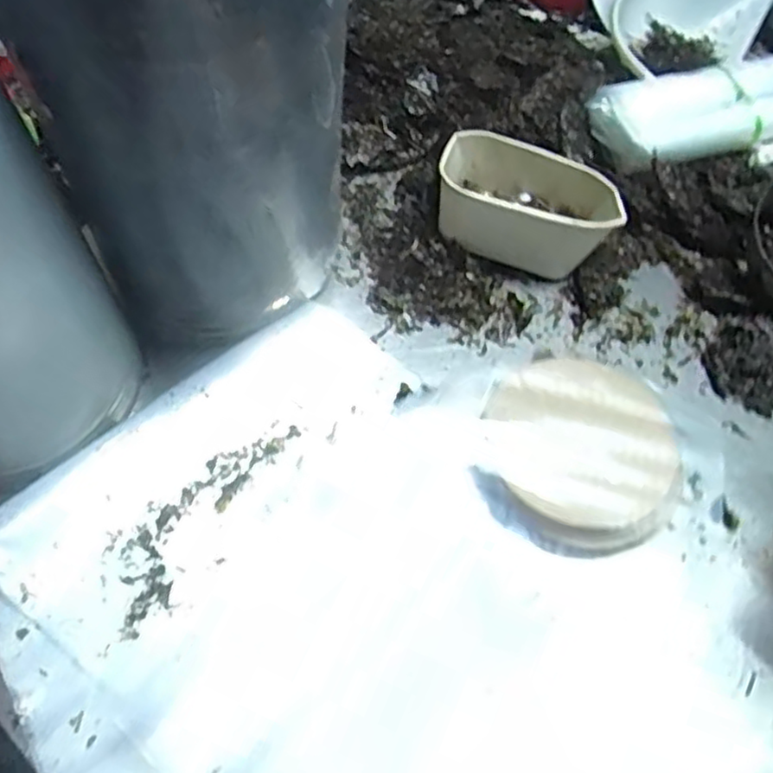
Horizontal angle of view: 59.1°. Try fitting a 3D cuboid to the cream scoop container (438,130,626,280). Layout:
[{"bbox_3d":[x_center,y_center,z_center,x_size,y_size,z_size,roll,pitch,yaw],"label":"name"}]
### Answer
[{"bbox_3d":[0.135,-0.182,0.689,0.181,0.077,0.099,20,60,11],"label":"cream scoop container"}]

